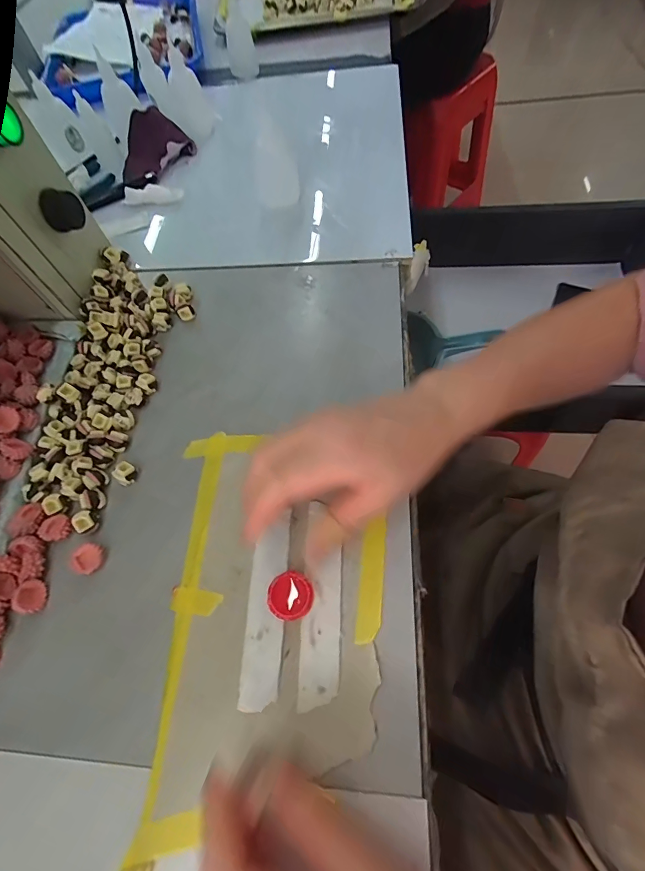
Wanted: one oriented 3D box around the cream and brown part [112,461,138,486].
[{"bbox_3d":[-0.150,0.029,0.290,0.012,0.014,0.014,36,71,18],"label":"cream and brown part"}]

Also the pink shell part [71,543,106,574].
[{"bbox_3d":[-0.163,0.086,0.266,0.018,0.012,0.019,-1,64,2],"label":"pink shell part"}]

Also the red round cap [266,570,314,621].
[{"bbox_3d":[-0.021,0.102,0.242,0.029,0.008,0.028,-1,64,2],"label":"red round cap"}]

